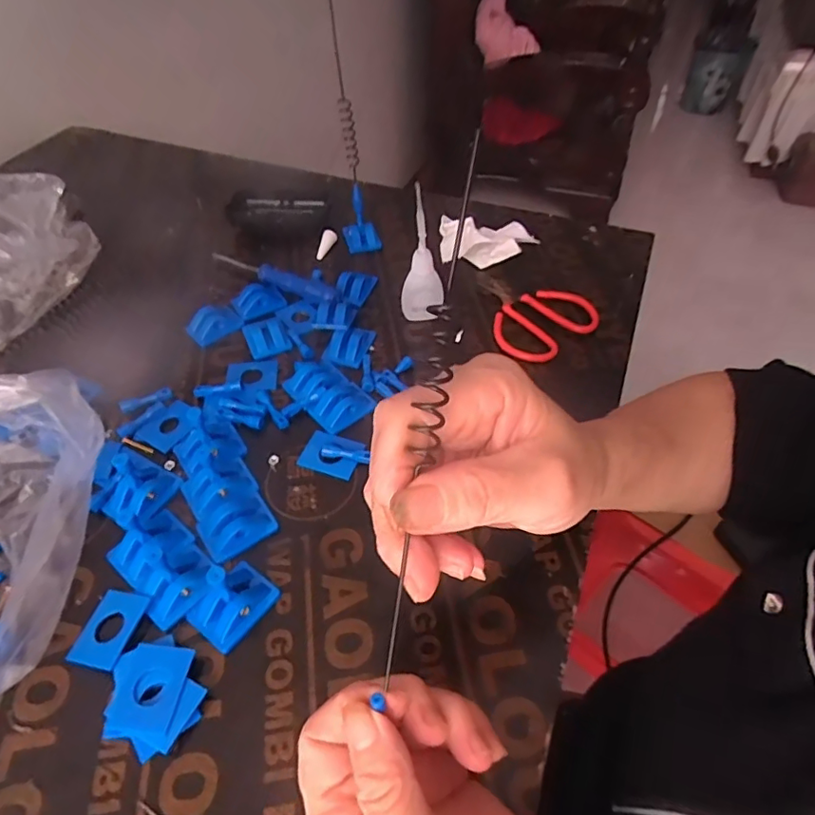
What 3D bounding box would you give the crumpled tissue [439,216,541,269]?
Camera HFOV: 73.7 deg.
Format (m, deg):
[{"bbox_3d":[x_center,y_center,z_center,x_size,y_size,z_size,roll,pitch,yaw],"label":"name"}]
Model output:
[{"bbox_3d":[0.078,-0.167,0.533,0.090,0.034,0.057,2,49,3],"label":"crumpled tissue"}]

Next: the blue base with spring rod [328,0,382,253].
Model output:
[{"bbox_3d":[-0.050,-0.252,0.494,0.033,0.217,0.059,-5,49,-3],"label":"blue base with spring rod"}]

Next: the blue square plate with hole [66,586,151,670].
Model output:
[{"bbox_3d":[-0.170,0.125,0.309,0.033,0.006,0.042,8,50,8],"label":"blue square plate with hole"}]

